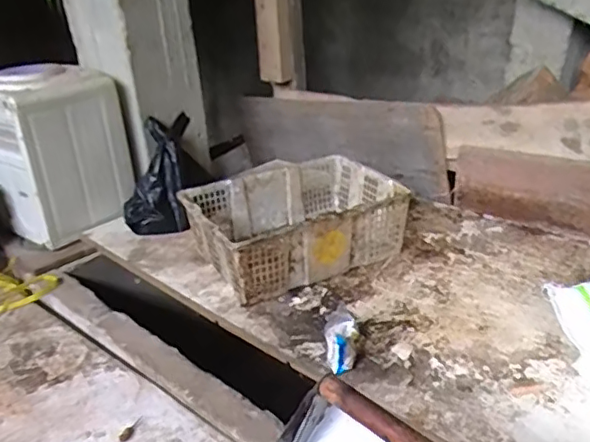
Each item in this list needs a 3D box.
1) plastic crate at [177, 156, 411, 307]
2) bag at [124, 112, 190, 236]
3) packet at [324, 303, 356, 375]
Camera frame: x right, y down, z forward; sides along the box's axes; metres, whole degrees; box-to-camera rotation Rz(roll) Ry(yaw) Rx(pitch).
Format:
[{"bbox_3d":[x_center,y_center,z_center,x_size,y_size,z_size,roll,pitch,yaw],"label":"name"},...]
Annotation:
[{"bbox_3d":[-0.003,0.013,1.422,0.476,0.184,0.345,-17,28,-26],"label":"plastic crate"},{"bbox_3d":[-0.362,-0.131,1.586,0.178,0.339,0.130,2,-13,13],"label":"bag"},{"bbox_3d":[0.087,0.215,1.069,0.062,0.071,0.151,-3,20,0],"label":"packet"}]

